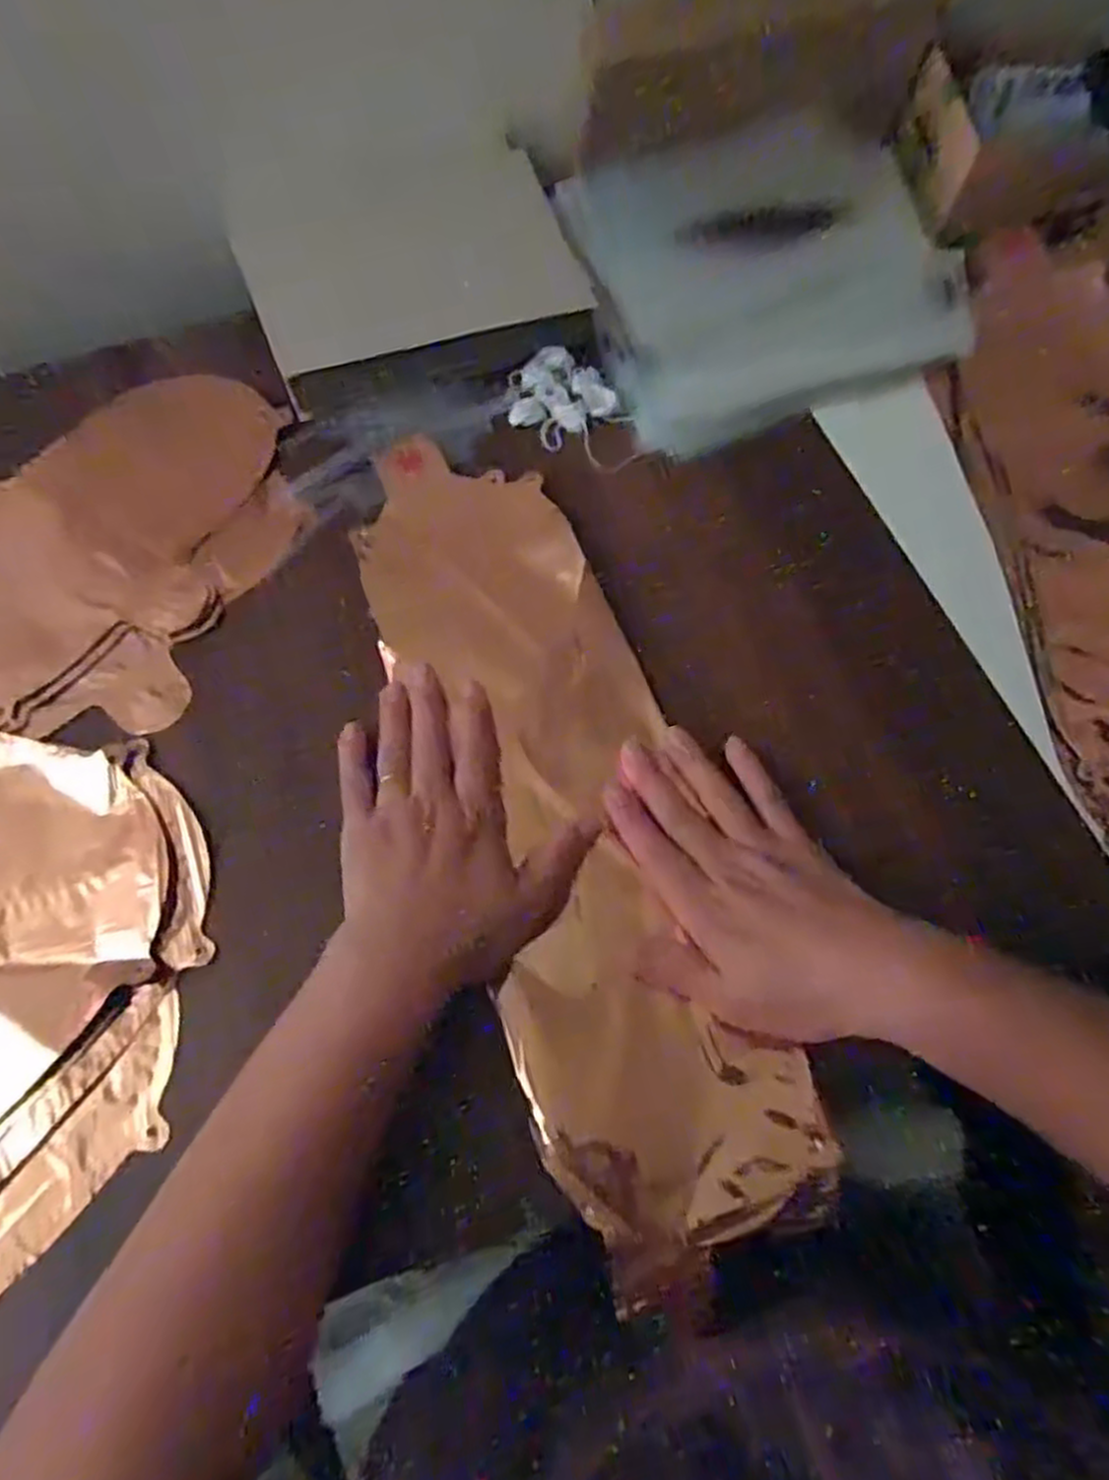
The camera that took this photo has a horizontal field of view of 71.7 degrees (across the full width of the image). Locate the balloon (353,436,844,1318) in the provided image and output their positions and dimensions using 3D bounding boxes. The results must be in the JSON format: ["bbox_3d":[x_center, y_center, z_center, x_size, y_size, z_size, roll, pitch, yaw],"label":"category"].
[{"bbox_3d":[0.001,0.021,0.401,0.125,0.009,0.448,-17,69,-7],"label":"balloon"}]

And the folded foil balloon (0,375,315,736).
[{"bbox_3d":[-0.379,-0.140,0.459,0.439,0.036,0.245,11,69,3],"label":"folded foil balloon"}]

